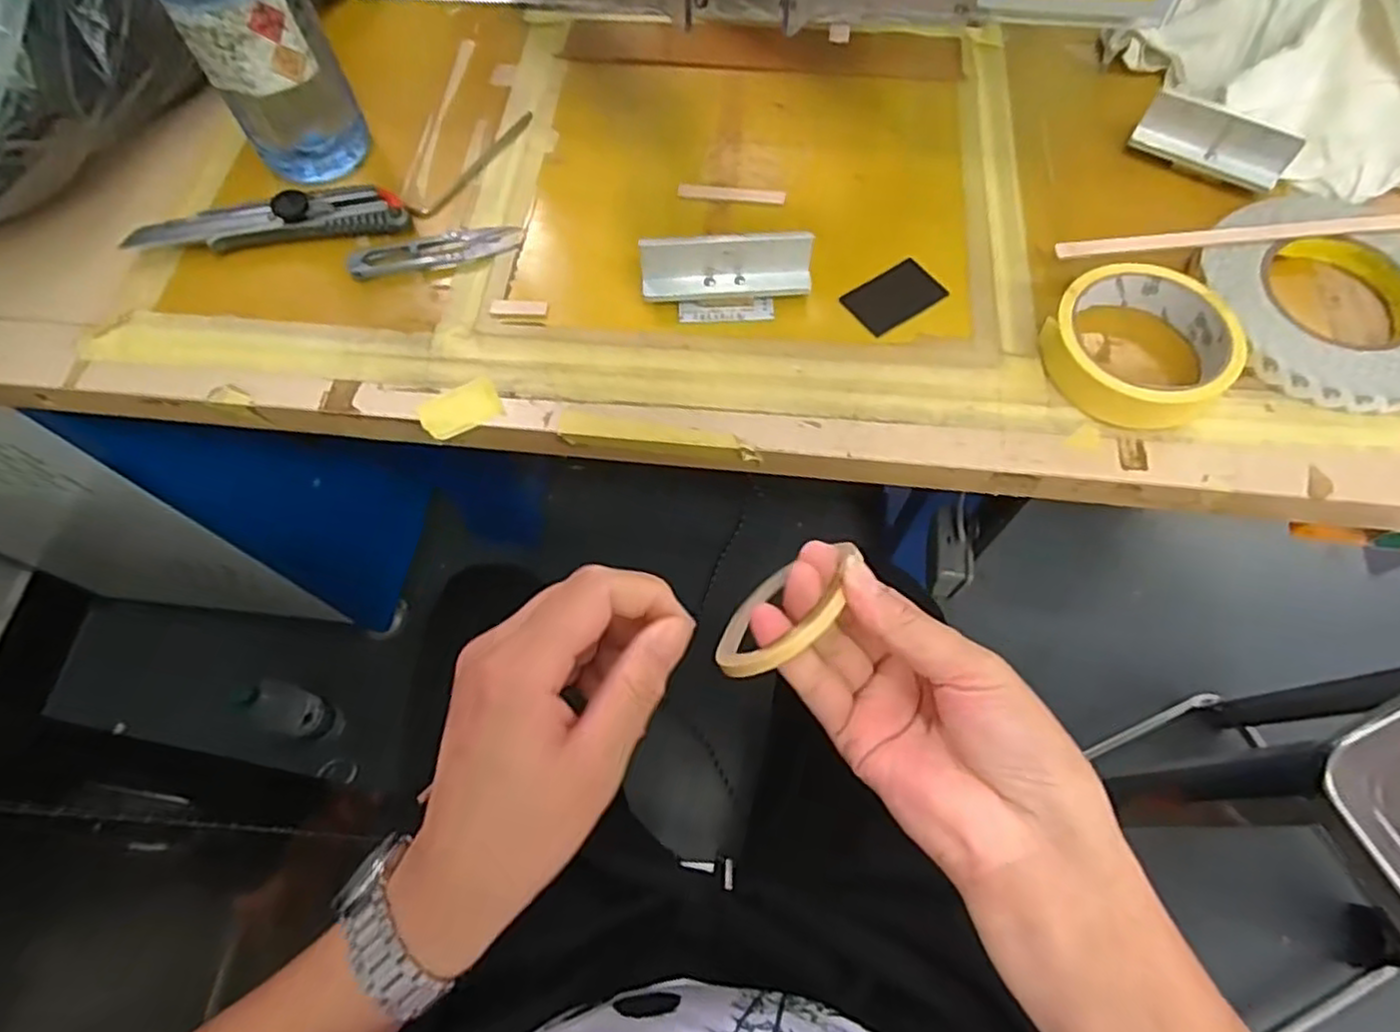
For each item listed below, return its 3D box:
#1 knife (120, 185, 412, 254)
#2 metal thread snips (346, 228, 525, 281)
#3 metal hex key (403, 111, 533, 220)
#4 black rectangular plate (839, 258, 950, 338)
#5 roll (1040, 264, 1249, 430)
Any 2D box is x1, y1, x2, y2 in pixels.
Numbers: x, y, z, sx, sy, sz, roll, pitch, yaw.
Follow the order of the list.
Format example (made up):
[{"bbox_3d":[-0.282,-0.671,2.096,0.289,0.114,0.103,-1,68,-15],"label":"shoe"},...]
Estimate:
[{"bbox_3d":[-0.267,-0.190,0.447,0.167,0.017,0.040,-5,64,-1],"label":"knife"},{"bbox_3d":[-0.162,-0.165,0.442,0.103,0.006,0.026,-13,65,-5],"label":"metal thread snips"},{"bbox_3d":[-0.151,-0.236,0.479,0.013,0.007,0.116,32,69,15],"label":"metal hex key"},{"bbox_3d":[0.113,-0.128,0.413,0.055,0.004,0.034,-32,68,-13],"label":"black rectangular plate"},{"bbox_3d":[0.236,-0.092,0.385,0.086,0.029,0.090,-1,64,1],"label":"roll"}]

